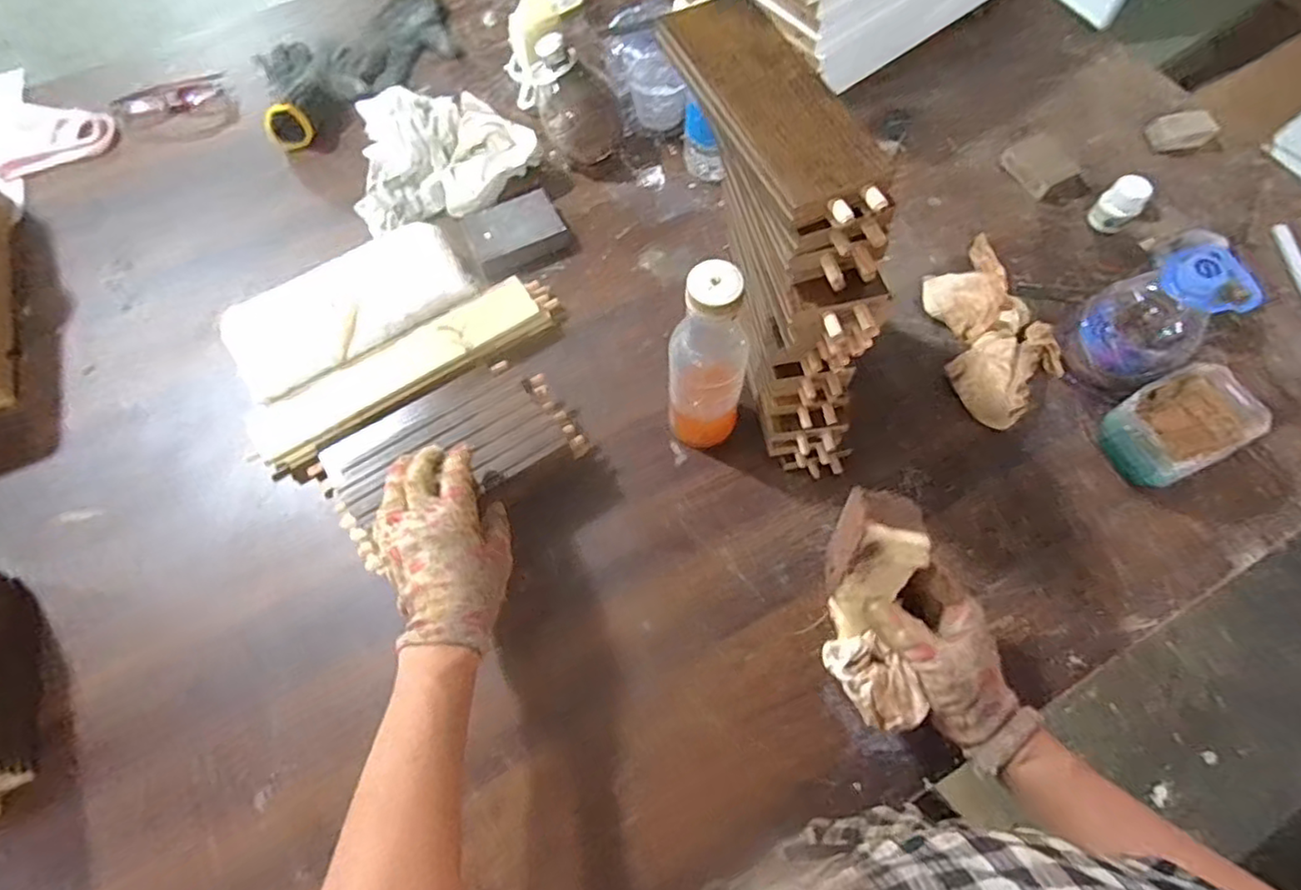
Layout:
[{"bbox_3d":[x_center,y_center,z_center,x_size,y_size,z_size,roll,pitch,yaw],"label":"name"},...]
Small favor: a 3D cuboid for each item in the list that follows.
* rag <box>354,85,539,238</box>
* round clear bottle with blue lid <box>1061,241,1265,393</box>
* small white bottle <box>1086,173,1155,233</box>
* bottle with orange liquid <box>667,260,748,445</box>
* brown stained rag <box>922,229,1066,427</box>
[{"bbox_3d":[-0.246,-0.344,0.744,0.207,0.044,0.189,-20,69,-8],"label":"rag"},{"bbox_3d":[0.448,-0.108,0.582,0.083,0.148,0.090,0,67,0],"label":"round clear bottle with blue lid"},{"bbox_3d":[0.504,-0.257,0.693,0.030,0.059,0.038,-40,73,-15],"label":"small white bottle"},{"bbox_3d":[0.046,-0.059,0.528,0.061,0.205,0.061,3,66,3],"label":"bottle with orange liquid"},{"bbox_3d":[0.336,-0.122,0.641,0.106,0.046,0.208,-12,68,-5],"label":"brown stained rag"}]

